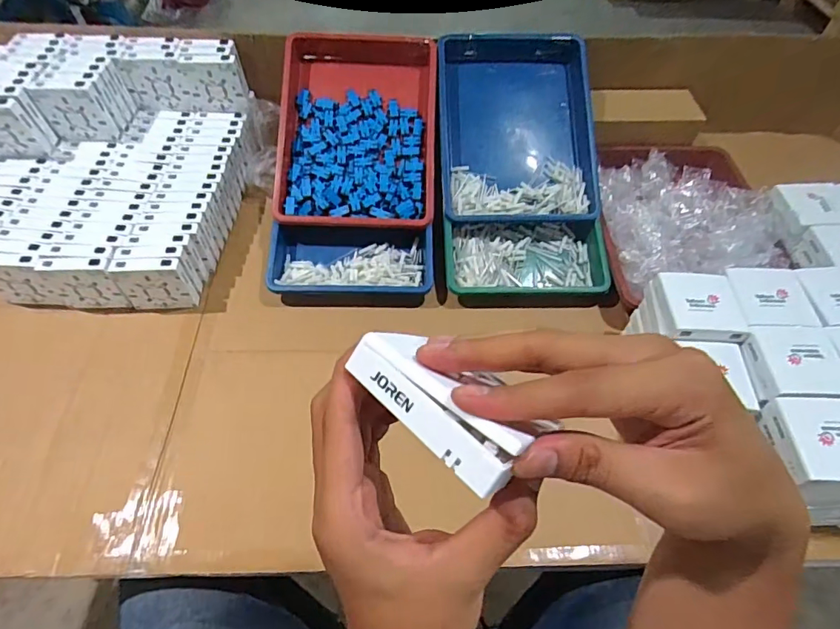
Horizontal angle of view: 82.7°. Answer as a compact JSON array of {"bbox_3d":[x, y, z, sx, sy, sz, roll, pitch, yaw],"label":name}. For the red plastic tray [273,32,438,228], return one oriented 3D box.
[{"bbox_3d":[-0.097,-0.292,0.750,0.237,0.062,0.328,2,77,-3],"label":"red plastic tray"}]

